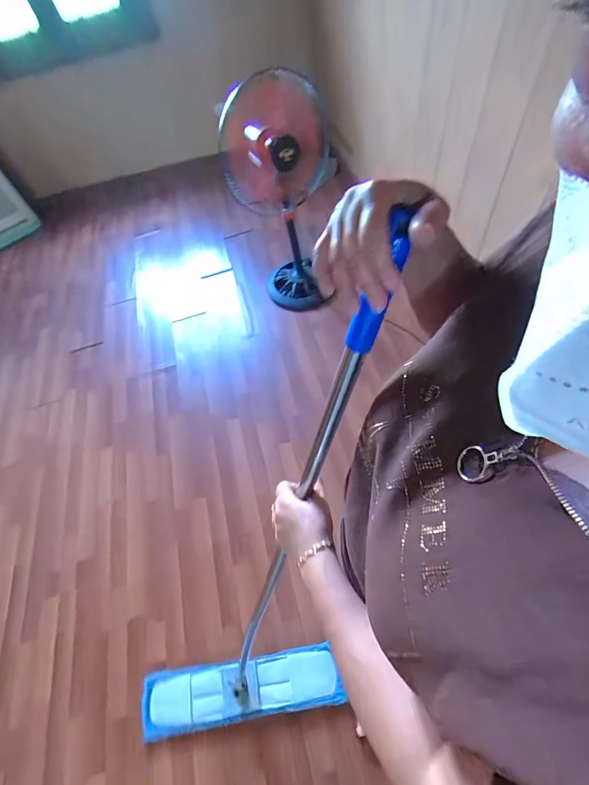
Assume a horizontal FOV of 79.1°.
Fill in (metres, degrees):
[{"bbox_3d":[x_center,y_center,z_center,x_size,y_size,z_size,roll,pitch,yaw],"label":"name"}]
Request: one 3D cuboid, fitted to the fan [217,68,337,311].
[{"bbox_3d":[-0.053,-0.874,1.601,0.353,0.934,0.512,-8,58,4],"label":"fan"}]

